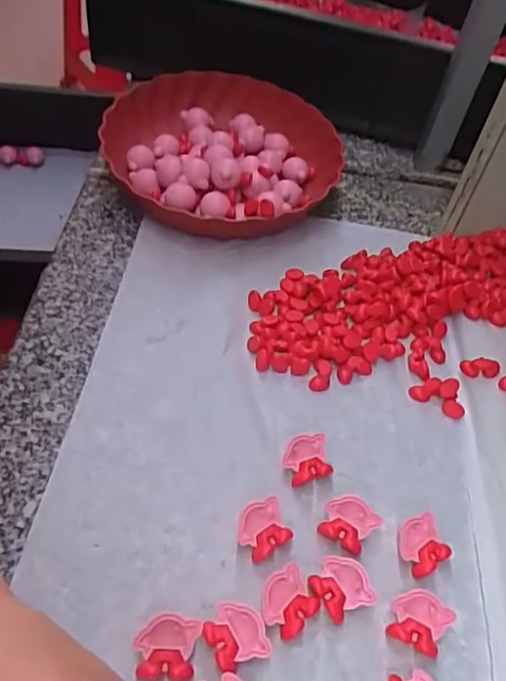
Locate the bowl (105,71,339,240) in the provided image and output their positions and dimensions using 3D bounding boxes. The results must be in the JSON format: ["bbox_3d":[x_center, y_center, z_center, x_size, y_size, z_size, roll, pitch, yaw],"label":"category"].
[{"bbox_3d":[-0.039,-0.201,0.611,0.234,0.061,0.232,4,51,-5],"label":"bowl"}]

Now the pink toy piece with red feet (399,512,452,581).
[{"bbox_3d":[0.113,0.140,0.389,0.032,0.017,0.033,-16,56,-20],"label":"pink toy piece with red feet"}]

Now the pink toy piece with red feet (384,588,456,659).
[{"bbox_3d":[0.102,0.175,0.357,0.033,0.017,0.032,31,54,16],"label":"pink toy piece with red feet"}]

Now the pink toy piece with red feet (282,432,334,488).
[{"bbox_3d":[0.039,0.087,0.418,0.034,0.015,0.033,-8,53,-15],"label":"pink toy piece with red feet"}]

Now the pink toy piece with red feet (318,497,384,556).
[{"bbox_3d":[0.064,0.125,0.392,0.034,0.016,0.031,33,54,17],"label":"pink toy piece with red feet"}]

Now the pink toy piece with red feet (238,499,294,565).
[{"bbox_3d":[0.006,0.125,0.379,0.033,0.014,0.031,-19,56,-22],"label":"pink toy piece with red feet"}]

